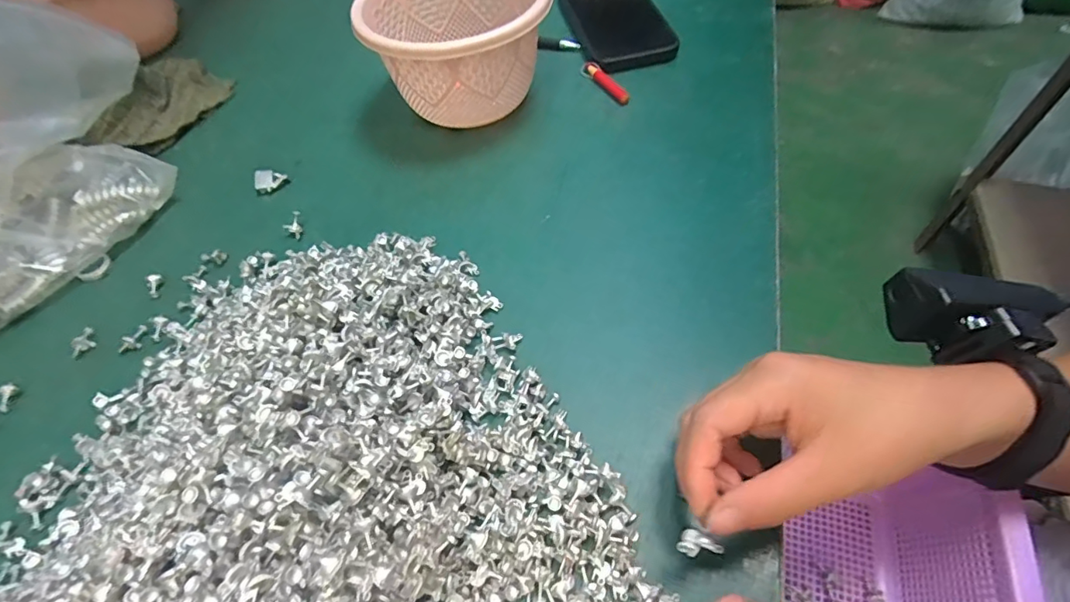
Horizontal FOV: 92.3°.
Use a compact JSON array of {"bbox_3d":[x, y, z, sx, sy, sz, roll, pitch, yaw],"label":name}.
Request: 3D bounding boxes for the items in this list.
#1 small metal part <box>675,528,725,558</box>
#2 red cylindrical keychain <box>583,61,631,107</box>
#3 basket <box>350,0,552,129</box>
[{"bbox_3d":[0.065,0.097,0.203,0.015,0.005,0.009,27,62,21],"label":"small metal part"},{"bbox_3d":[0.061,-0.189,0.446,0.010,0.013,0.064,-27,58,-14],"label":"red cylindrical keychain"},{"bbox_3d":[-0.060,-0.203,0.417,0.134,0.093,0.131,-2,55,3],"label":"basket"}]

